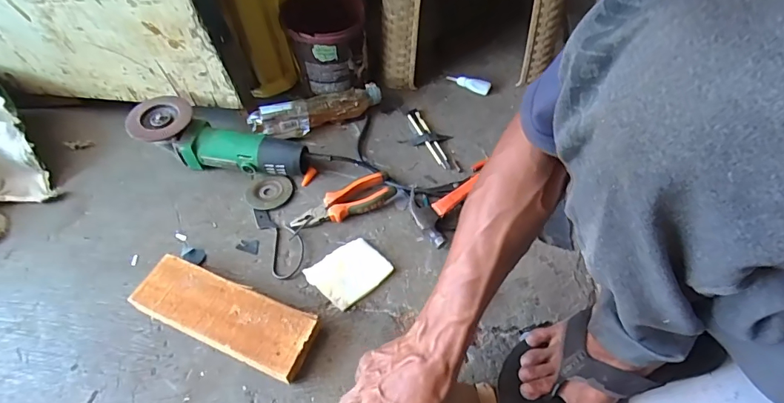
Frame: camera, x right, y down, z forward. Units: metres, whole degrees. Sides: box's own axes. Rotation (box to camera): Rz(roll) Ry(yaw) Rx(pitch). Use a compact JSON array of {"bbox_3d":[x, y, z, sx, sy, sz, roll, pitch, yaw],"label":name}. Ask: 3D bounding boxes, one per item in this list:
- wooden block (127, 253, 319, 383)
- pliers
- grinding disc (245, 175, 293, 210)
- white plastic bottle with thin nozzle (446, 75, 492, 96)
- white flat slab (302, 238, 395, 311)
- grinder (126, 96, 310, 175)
[{"bbox_3d":[-0.213,0.146,0.563,0.235,0.037,0.081,19,58,15],"label":"wooden block"},{"bbox_3d":[-0.074,0.003,0.662,0.157,0.027,0.050,-20,57,-11],"label":"pliers"},{"bbox_3d":[-0.194,-0.015,0.692,0.071,0.012,0.062,-4,55,-1],"label":"grinding disc"},{"bbox_3d":[0.144,-0.222,0.821,0.083,0.020,0.016,23,59,17],"label":"white plastic bottle with thin nozzle"},{"bbox_3d":[-0.060,0.095,0.603,0.094,0.017,0.083,-37,62,-21],"label":"white flat slab"},{"bbox_3d":[-0.271,-0.089,0.704,0.275,0.076,0.089,16,56,-2],"label":"grinder"}]

